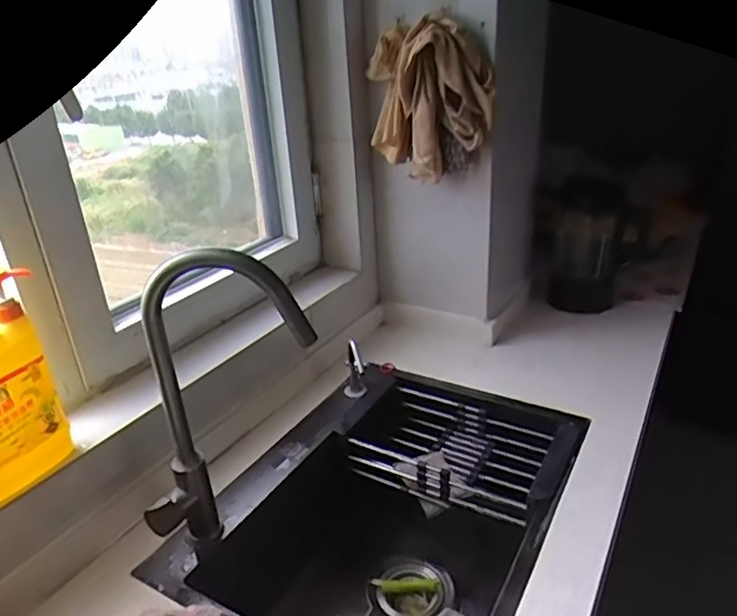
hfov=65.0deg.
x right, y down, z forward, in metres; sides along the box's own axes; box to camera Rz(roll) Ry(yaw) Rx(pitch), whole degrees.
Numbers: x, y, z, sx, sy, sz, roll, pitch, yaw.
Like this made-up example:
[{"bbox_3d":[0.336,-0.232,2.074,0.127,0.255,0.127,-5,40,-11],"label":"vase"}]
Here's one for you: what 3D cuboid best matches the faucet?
[{"bbox_3d":[-0.178,0.134,0.720,0.236,0.426,0.059,-7,26,-8],"label":"faucet"}]

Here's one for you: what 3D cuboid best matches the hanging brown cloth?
[{"bbox_3d":[0.106,-0.364,1.021,0.072,0.249,0.236,-24,32,-36],"label":"hanging brown cloth"}]

